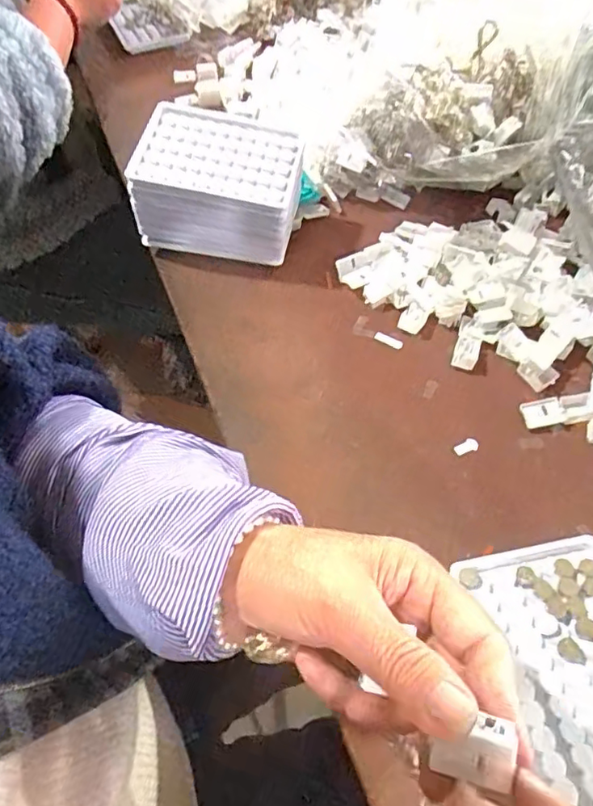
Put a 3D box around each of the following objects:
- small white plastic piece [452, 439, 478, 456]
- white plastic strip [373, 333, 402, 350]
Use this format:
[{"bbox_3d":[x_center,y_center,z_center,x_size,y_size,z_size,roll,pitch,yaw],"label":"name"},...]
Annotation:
[{"bbox_3d":[0.122,0.032,0.406,0.018,0.004,0.009,-24,57,-16],"label":"small white plastic piece"},{"bbox_3d":[0.076,-0.052,0.466,0.025,0.004,0.008,29,59,20],"label":"white plastic strip"}]

